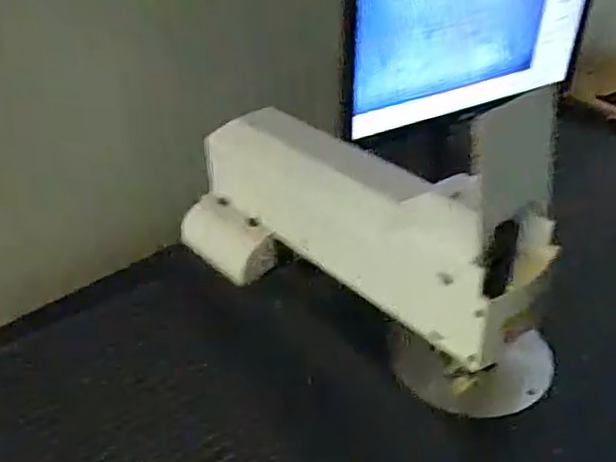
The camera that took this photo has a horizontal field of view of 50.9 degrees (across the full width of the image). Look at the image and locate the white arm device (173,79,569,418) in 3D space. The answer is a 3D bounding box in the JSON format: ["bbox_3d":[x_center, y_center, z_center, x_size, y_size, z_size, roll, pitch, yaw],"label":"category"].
[{"bbox_3d":[0.044,-0.022,0.758,0.519,0.293,0.134,28,44,33],"label":"white arm device"}]

